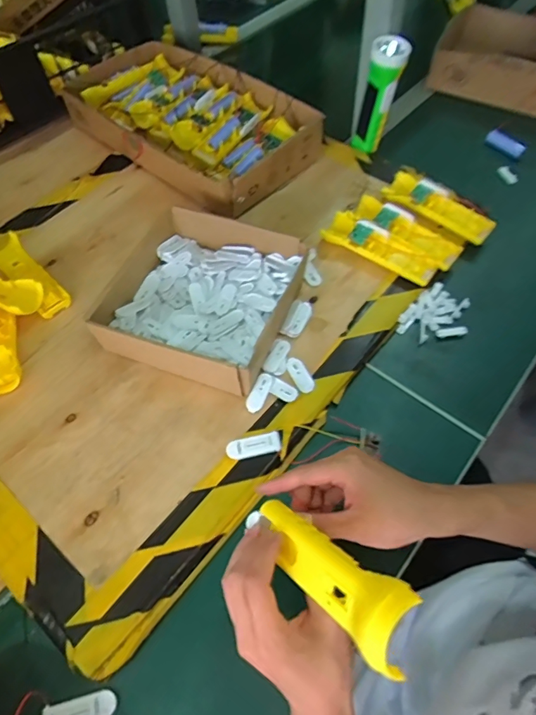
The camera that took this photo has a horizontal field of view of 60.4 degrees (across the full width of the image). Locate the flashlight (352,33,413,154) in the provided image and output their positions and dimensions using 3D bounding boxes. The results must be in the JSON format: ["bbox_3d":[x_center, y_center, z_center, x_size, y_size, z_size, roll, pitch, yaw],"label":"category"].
[{"bbox_3d":[0.170,-0.397,0.710,0.051,0.171,0.042,12,59,9],"label":"flashlight"}]

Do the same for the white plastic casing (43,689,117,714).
[{"bbox_3d":[-0.159,0.301,0.390,0.057,0.006,0.022,-13,59,-6],"label":"white plastic casing"}]

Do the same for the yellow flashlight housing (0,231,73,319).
[{"bbox_3d":[-0.329,-0.114,0.631,0.156,0.022,0.048,39,67,22],"label":"yellow flashlight housing"}]

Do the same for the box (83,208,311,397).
[{"bbox_3d":[-0.086,-0.074,0.572,0.206,0.070,0.213,16,60,11],"label":"box"}]

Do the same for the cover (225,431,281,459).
[{"bbox_3d":[-0.016,0.097,0.504,0.058,0.012,0.022,-10,58,-4],"label":"cover"}]

